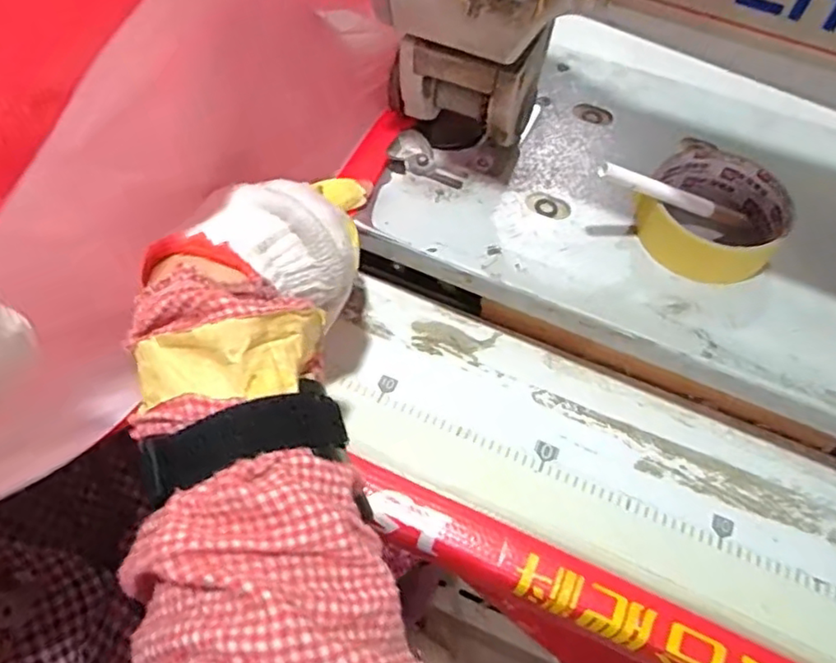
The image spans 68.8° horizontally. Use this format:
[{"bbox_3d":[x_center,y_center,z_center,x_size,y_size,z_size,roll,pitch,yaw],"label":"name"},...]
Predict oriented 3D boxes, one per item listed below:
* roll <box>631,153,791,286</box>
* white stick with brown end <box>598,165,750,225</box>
[{"bbox_3d":[0.174,-0.070,0.360,0.079,0.027,0.083,1,59,-2],"label":"roll"},{"bbox_3d":[0.147,-0.076,0.346,0.114,0.008,0.009,11,56,-25],"label":"white stick with brown end"}]

